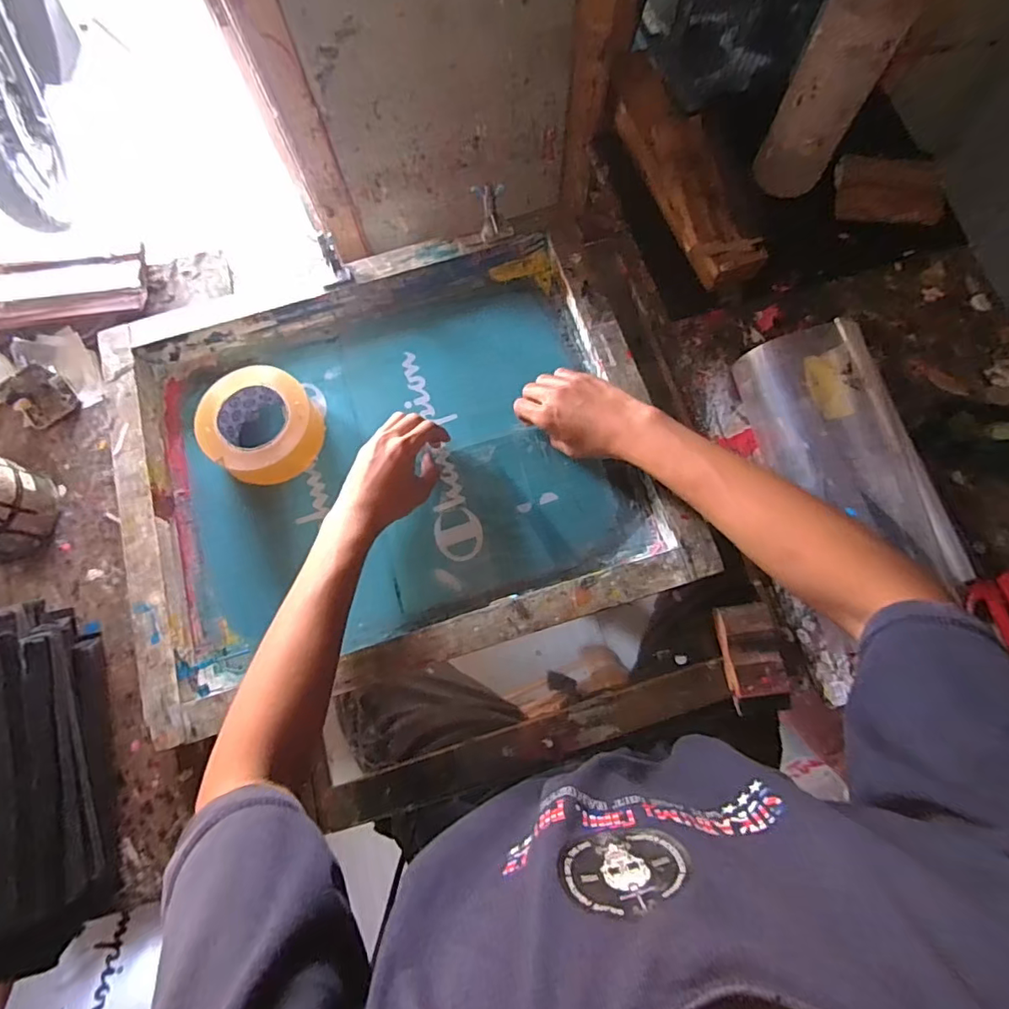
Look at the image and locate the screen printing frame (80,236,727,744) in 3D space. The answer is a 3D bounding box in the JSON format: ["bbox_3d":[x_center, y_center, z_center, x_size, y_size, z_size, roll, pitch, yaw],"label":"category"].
[{"bbox_3d":[-0.126,-0.055,0.592,0.550,0.053,0.453,-17,73,-3],"label":"screen printing frame"}]

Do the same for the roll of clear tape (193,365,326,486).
[{"bbox_3d":[-0.273,-0.089,0.602,0.118,0.057,0.115,-1,73,2],"label":"roll of clear tape"}]

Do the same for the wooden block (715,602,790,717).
[{"bbox_3d":[0.243,0.146,0.529,0.052,0.028,0.092,-8,73,0],"label":"wooden block"}]

